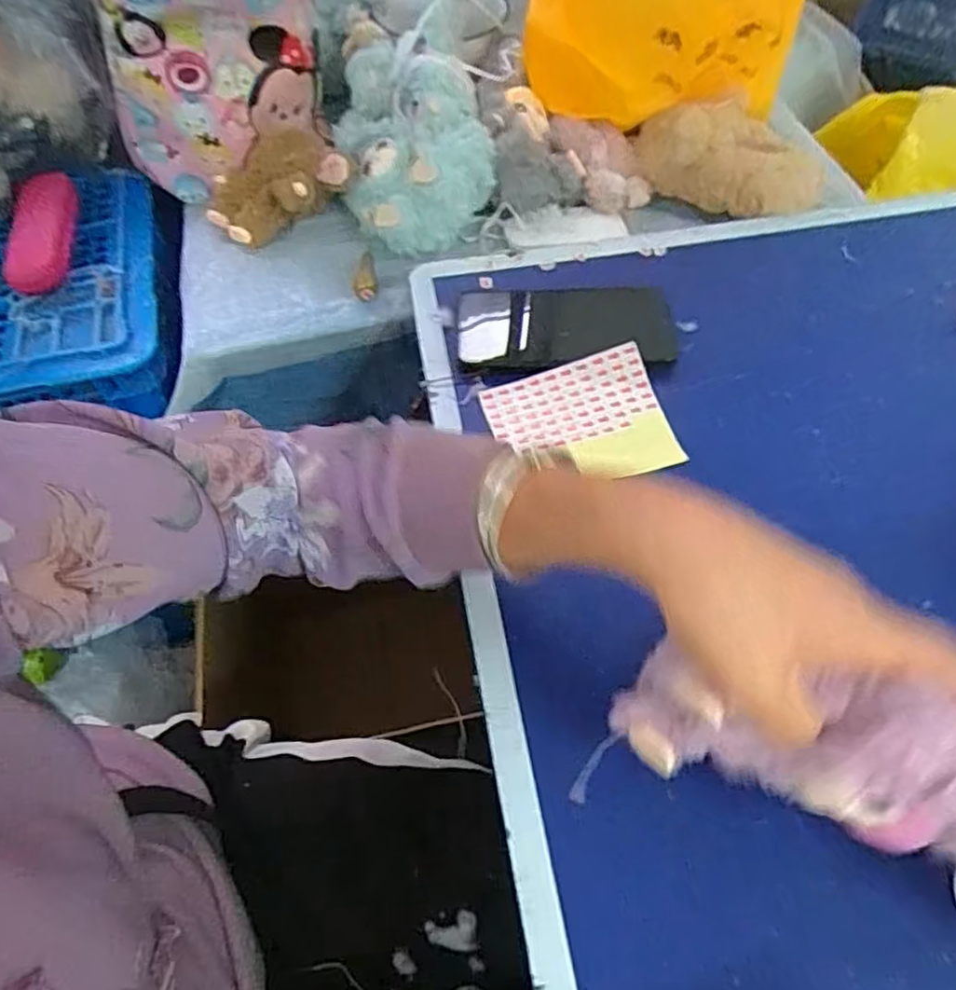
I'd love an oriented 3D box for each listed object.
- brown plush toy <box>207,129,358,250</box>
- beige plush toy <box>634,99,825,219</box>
[{"bbox_3d":[-0.189,-0.288,0.632,0.129,0.056,0.088,-31,62,-16],"label":"brown plush toy"},{"bbox_3d":[0.227,-0.306,0.606,0.158,0.065,0.090,5,59,5],"label":"beige plush toy"}]

